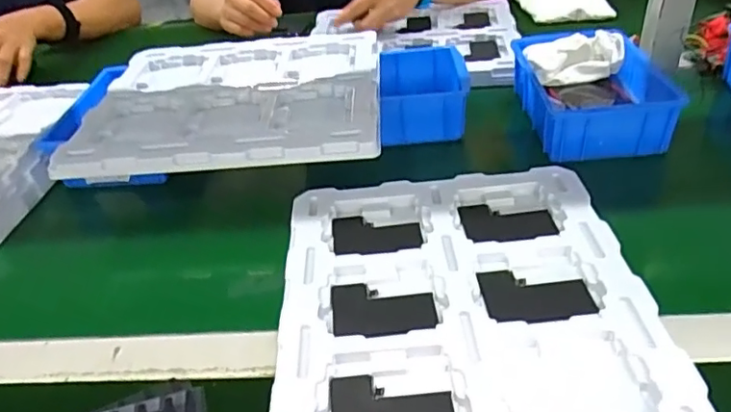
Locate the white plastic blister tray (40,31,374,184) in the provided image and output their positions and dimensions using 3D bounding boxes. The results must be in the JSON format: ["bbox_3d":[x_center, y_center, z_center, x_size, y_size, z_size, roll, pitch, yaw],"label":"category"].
[{"bbox_3d":[-0.141,-0.121,0.631,0.310,0.018,0.274,-4,38,3],"label":"white plastic blister tray"}]

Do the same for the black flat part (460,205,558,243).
[{"bbox_3d":[0.127,0.014,0.513,0.078,0.004,0.057,-5,31,0],"label":"black flat part"}]

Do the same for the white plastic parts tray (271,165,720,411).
[{"bbox_3d":[0.073,0.067,0.444,0.268,0.015,0.304,-5,38,2],"label":"white plastic parts tray"}]

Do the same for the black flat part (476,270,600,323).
[{"bbox_3d":[0.130,0.067,0.438,0.078,0.009,0.056,-5,38,2],"label":"black flat part"}]

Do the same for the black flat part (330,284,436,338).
[{"bbox_3d":[0.014,0.078,0.442,0.078,0.009,0.058,-7,38,-1],"label":"black flat part"}]

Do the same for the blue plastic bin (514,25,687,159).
[{"bbox_3d":[0.247,-0.132,0.638,0.129,0.056,0.185,-5,38,3],"label":"blue plastic bin"}]

